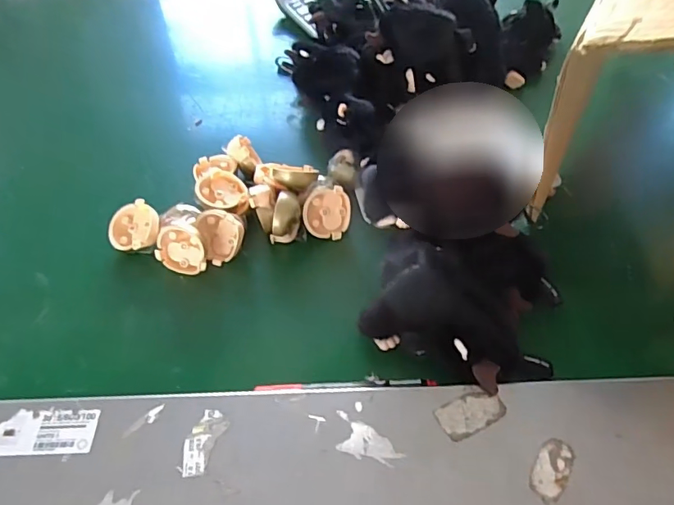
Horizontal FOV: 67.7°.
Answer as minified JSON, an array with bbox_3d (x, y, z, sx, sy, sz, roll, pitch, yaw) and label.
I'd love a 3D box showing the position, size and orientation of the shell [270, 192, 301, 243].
[{"bbox_3d":[-0.049,-0.030,0.495,0.023,0.046,0.041,13,54,12],"label":"shell"}]

